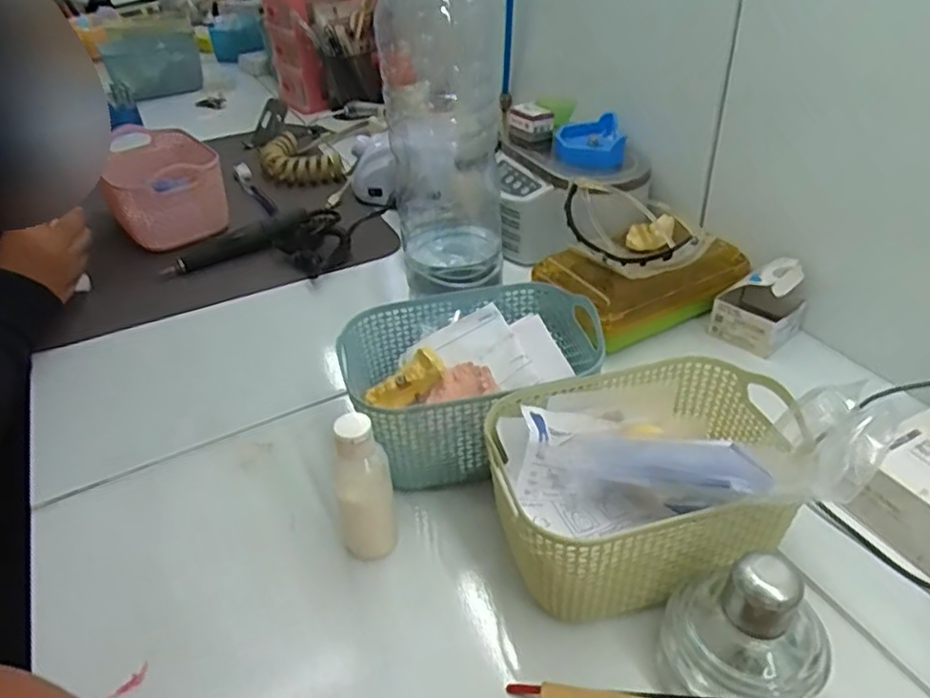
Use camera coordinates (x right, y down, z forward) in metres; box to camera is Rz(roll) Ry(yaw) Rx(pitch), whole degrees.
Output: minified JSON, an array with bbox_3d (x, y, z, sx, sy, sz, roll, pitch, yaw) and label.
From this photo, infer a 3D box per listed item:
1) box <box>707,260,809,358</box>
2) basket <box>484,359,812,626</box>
[{"bbox_3d":[0.247,-0.041,0.556,0.059,0.065,0.065,29,48,35],"label":"box"},{"bbox_3d":[0.101,0.071,0.385,0.165,0.075,0.122,-8,37,-5],"label":"basket"}]

